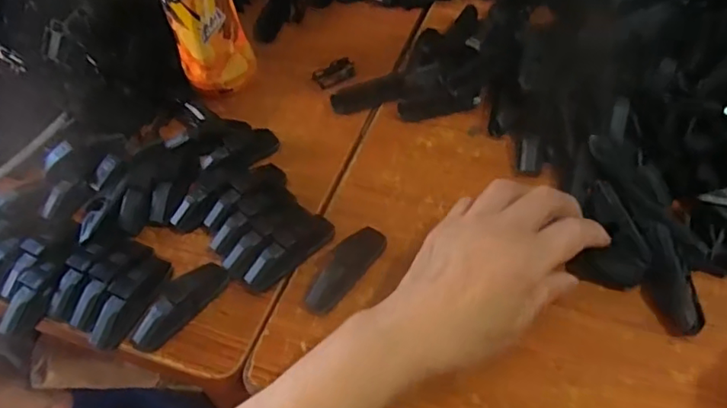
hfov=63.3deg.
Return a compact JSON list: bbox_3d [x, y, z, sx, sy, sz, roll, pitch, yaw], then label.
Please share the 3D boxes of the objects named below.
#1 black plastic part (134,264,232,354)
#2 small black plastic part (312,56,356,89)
[{"bbox_3d":[-0.126,0.066,0.399,0.019,0.021,0.074,33,62,26],"label":"black plastic part"},{"bbox_3d":[-0.026,-0.123,0.550,0.039,0.008,0.021,-26,55,-14],"label":"small black plastic part"}]

